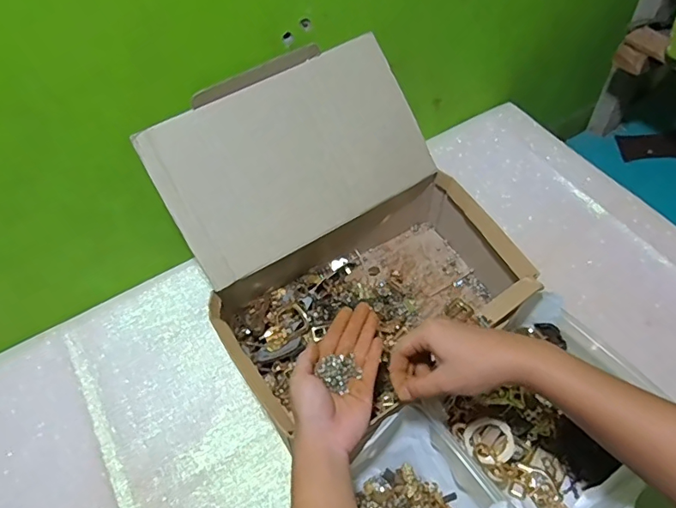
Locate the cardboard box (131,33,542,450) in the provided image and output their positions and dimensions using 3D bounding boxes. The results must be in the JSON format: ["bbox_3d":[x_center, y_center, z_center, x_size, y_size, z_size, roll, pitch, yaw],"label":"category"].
[{"bbox_3d":[0.004,-0.018,0.574,0.327,0.229,0.332,-26,56,-13],"label":"cardboard box"}]

